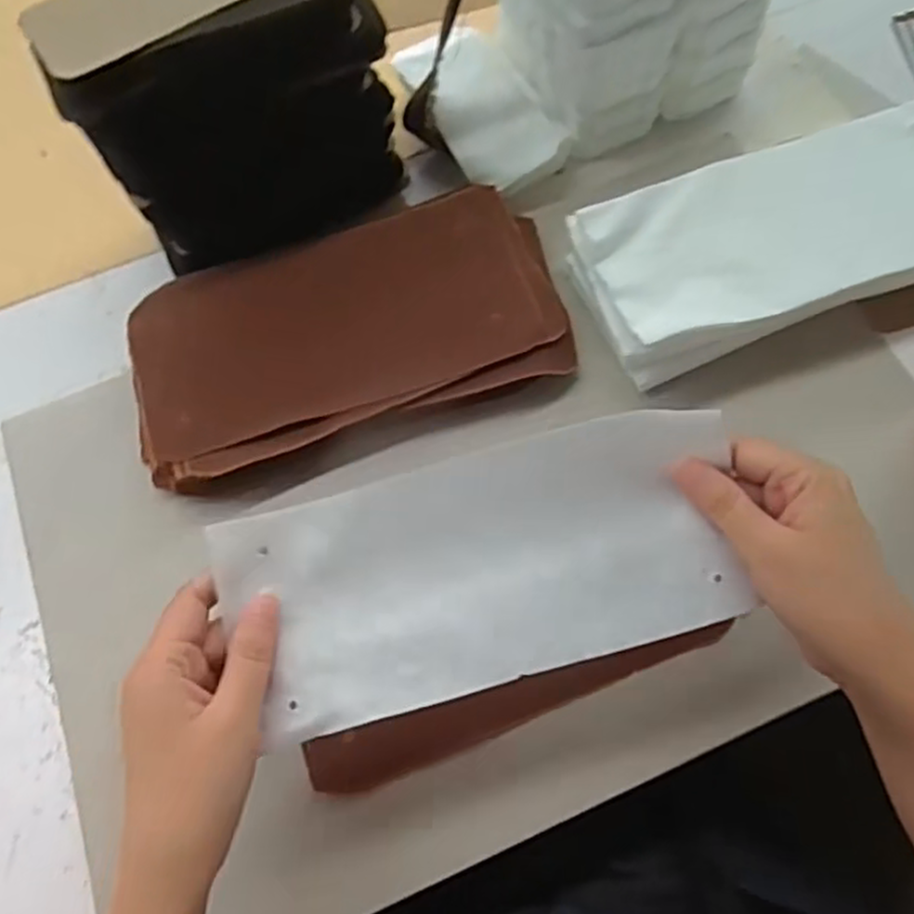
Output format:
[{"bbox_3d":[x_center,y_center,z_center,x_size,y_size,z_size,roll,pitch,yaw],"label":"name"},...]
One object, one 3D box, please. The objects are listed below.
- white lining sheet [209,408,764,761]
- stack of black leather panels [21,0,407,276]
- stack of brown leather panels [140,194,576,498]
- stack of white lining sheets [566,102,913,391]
[{"bbox_3d":[0.011,0.050,0.348,0.235,0.027,0.106,-14,68,-2],"label":"white lining sheet"},{"bbox_3d":[-0.140,-0.231,0.482,0.187,0.153,0.095,-29,70,-9],"label":"stack of black leather panels"},{"bbox_3d":[-0.073,-0.088,0.490,0.277,0.031,0.158,-17,68,-4],"label":"stack of brown leather panels"},{"bbox_3d":[0.208,-0.138,0.479,0.251,0.056,0.117,-19,68,-5],"label":"stack of white lining sheets"}]

